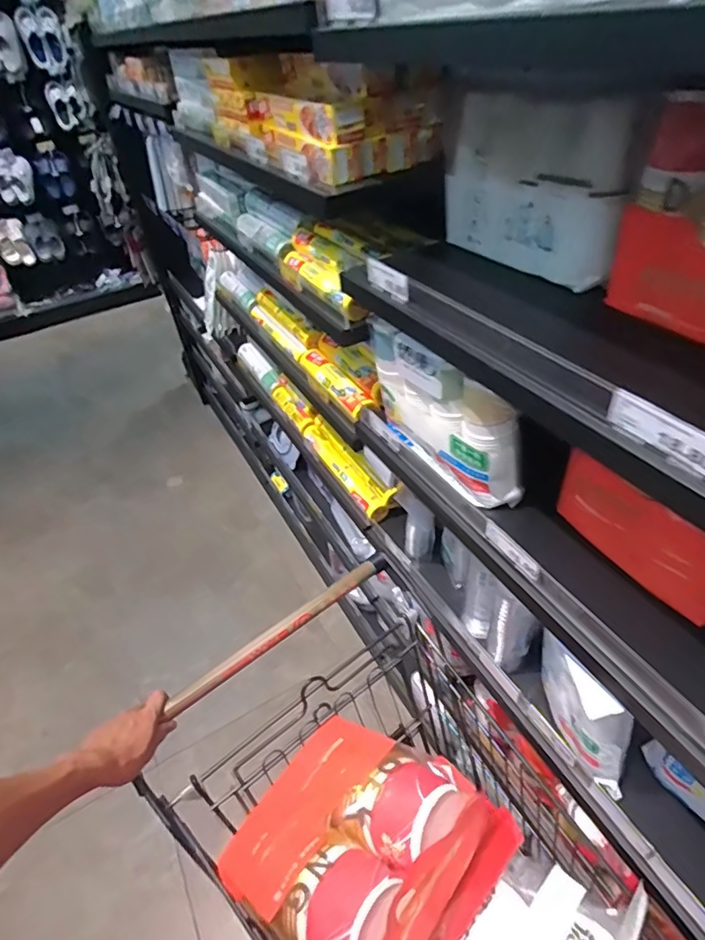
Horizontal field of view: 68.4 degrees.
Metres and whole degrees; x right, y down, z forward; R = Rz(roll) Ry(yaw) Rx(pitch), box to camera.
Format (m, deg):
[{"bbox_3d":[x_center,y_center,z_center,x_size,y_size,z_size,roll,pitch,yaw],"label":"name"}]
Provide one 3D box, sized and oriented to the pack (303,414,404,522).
[{"bbox_3d":[-0.020,-0.023,1.248,0.066,0.082,0.377,-24,44,-19],"label":"pack"}]

